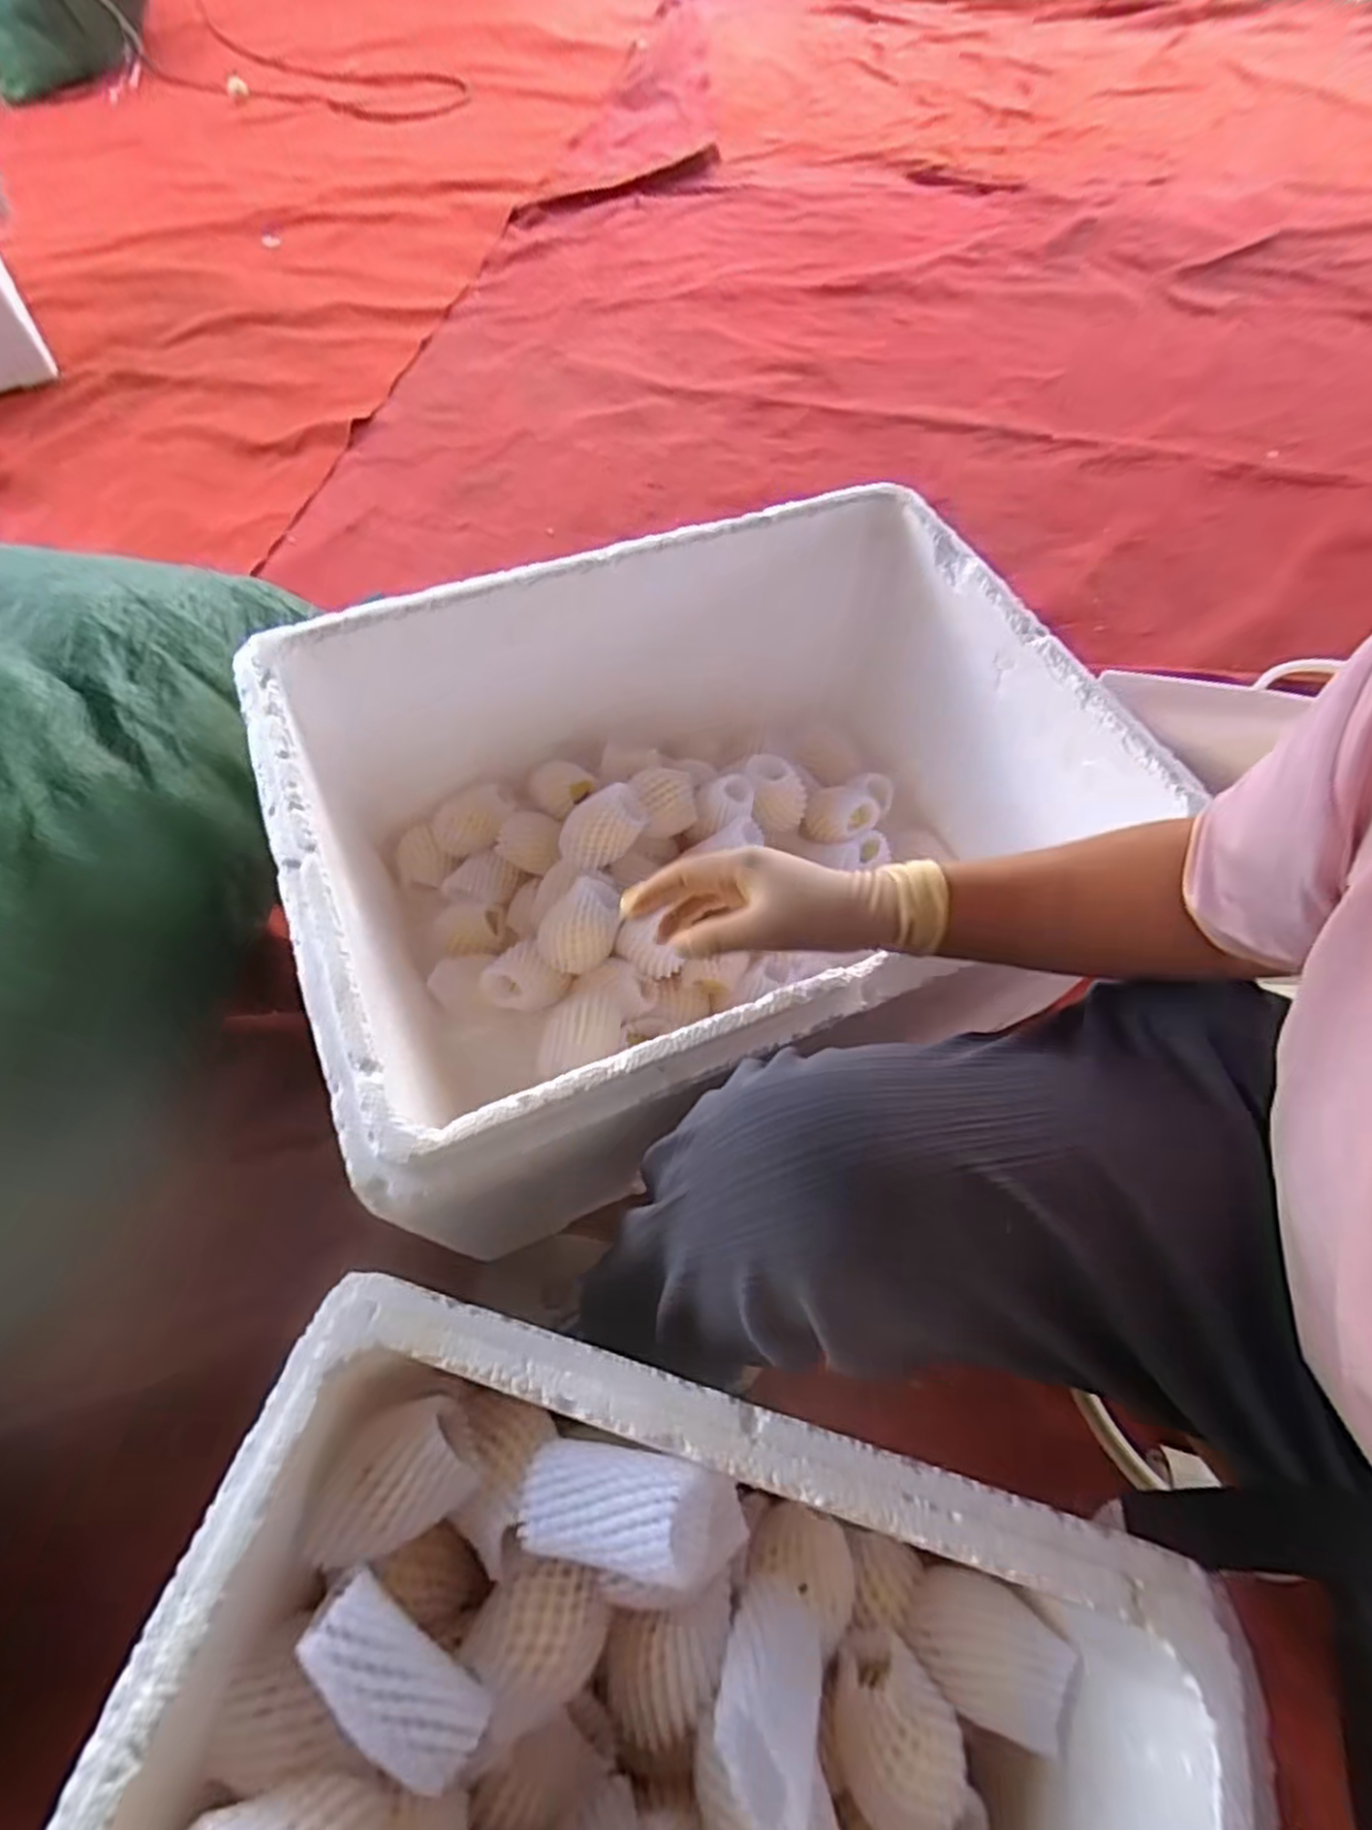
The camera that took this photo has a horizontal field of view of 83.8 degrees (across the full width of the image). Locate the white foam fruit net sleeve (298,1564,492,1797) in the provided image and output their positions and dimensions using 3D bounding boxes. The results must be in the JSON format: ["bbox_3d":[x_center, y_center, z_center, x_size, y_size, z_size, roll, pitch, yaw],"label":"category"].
[{"bbox_3d":[-0.124,0.323,0.322,0.085,0.029,0.034,43,68,2],"label":"white foam fruit net sleeve"}]

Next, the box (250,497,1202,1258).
[{"bbox_3d":[0.019,-0.063,0.634,0.582,0.259,0.427,-21,64,-12],"label":"box"}]

